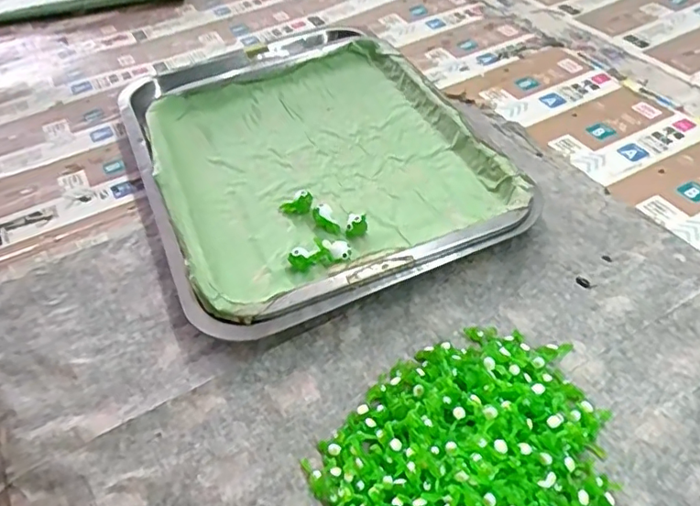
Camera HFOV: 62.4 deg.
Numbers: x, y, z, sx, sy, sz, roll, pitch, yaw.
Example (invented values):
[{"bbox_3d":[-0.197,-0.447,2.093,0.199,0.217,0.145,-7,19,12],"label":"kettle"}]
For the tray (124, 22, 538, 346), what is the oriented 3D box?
[{"bbox_3d":[-0.043,-0.088,0.489,0.256,0.033,0.341,-21,48,-13],"label":"tray"}]

